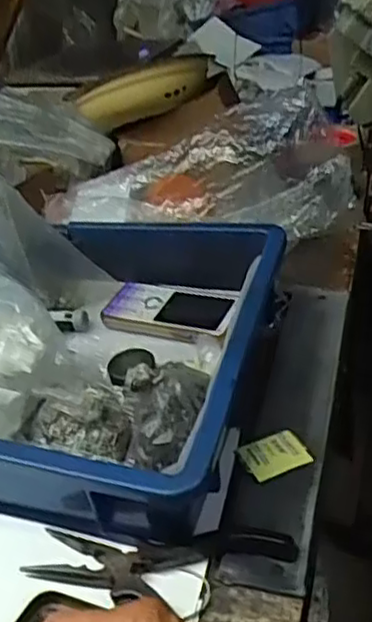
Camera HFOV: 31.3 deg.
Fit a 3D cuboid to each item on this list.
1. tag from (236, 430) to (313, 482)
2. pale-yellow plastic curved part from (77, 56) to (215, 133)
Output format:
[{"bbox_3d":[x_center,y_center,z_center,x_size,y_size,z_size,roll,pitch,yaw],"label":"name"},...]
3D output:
[{"bbox_3d":[0.063,0.100,0.463,0.043,0.004,0.034,-18,34,-19],"label":"tag"},{"bbox_3d":[-0.064,-0.293,0.891,0.179,0.064,0.062,-14,25,28],"label":"pale-yellow plastic curved part"}]

